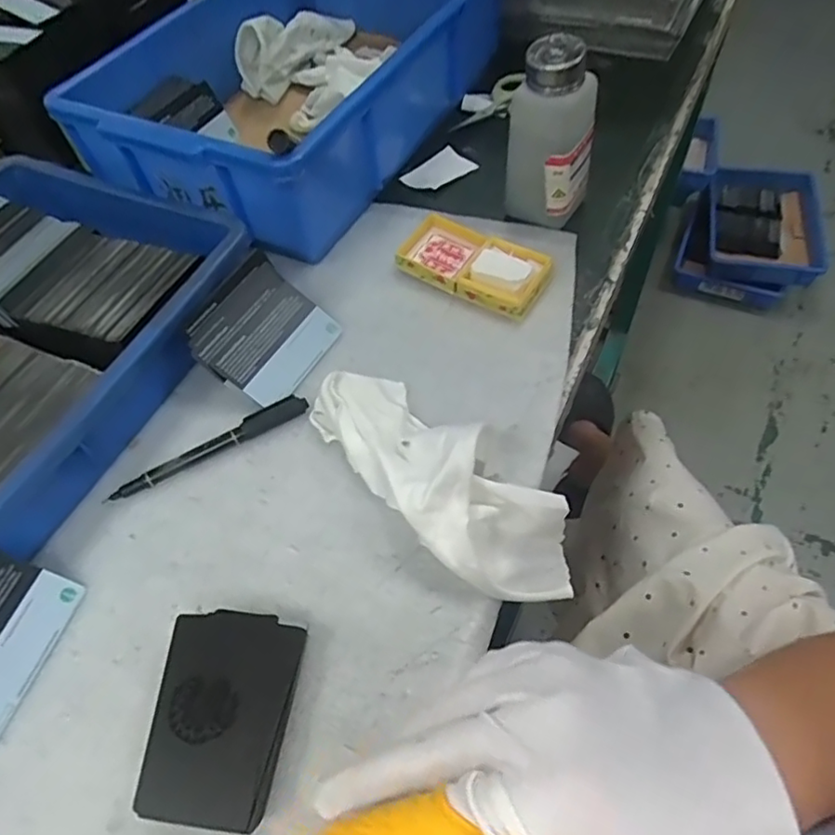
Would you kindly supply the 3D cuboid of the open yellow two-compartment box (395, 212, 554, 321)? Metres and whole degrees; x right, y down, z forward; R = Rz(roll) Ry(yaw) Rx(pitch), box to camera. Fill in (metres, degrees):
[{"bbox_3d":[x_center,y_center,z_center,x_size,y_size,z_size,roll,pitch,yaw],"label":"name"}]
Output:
[{"bbox_3d":[0.041,-0.119,0.456,0.117,0.022,0.059,29,64,18],"label":"open yellow two-compartment box"}]

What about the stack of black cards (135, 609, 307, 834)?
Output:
[{"bbox_3d":[-0.094,0.144,0.293,0.065,0.026,0.089,6,59,6],"label":"stack of black cards"}]

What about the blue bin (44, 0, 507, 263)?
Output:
[{"bbox_3d":[-0.104,-0.308,0.537,0.231,0.102,0.346,25,63,17],"label":"blue bin"}]

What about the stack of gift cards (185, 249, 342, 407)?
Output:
[{"bbox_3d":[-0.104,-0.058,0.409,0.079,0.011,0.087,40,63,-10],"label":"stack of gift cards"}]

